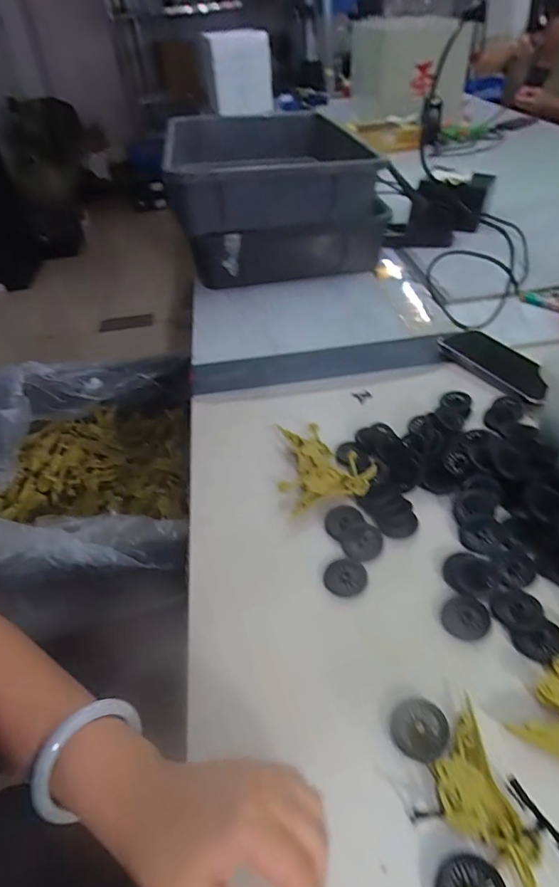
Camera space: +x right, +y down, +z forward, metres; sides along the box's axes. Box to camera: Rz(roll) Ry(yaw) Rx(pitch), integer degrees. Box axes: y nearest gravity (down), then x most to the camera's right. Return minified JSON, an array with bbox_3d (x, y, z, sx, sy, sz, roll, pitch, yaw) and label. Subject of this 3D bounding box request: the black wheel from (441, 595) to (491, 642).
[{"bbox_3d":[0.151,0.141,0.379,0.037,0.006,0.034,-4,44,3],"label":"black wheel"}]

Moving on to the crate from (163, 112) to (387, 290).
[{"bbox_3d":[-0.032,-0.518,0.956,0.357,0.213,0.450,-11,44,-5],"label":"crate"}]

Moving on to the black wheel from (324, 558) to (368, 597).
[{"bbox_3d":[0.060,0.119,0.419,0.038,0.005,0.032,-22,46,-16],"label":"black wheel"}]

